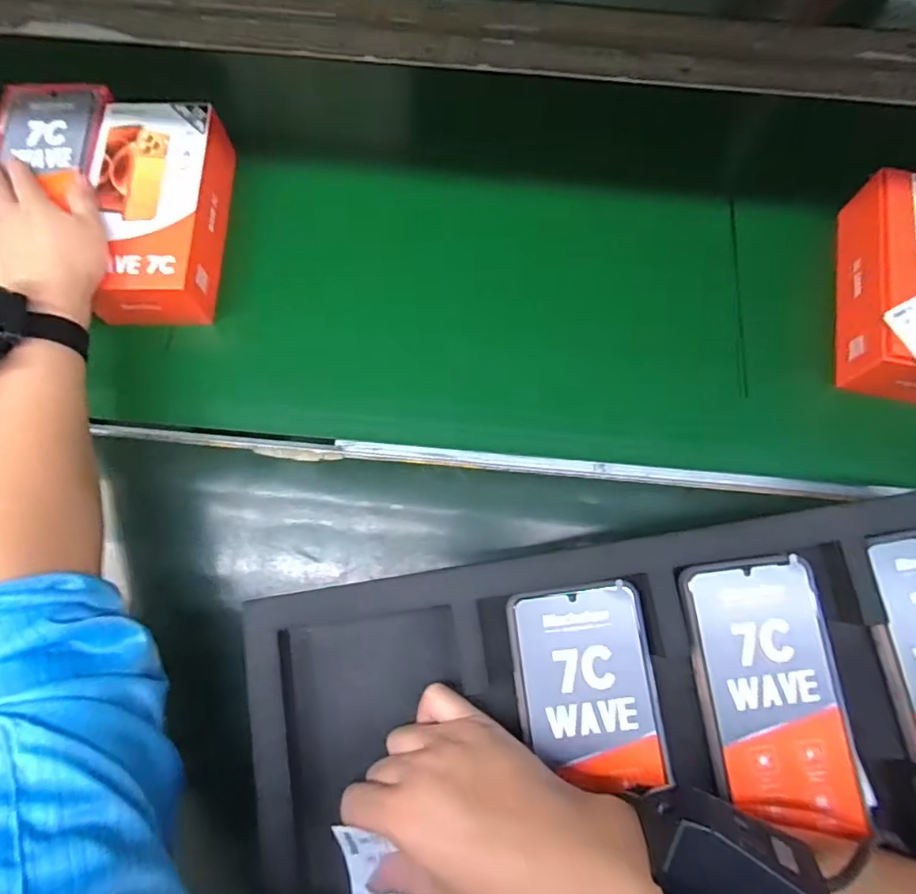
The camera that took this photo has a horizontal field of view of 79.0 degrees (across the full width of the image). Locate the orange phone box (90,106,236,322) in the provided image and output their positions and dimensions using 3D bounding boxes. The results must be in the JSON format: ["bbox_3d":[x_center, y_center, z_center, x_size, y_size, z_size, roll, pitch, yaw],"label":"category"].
[{"bbox_3d":[-0.254,-0.198,0.477,0.095,0.056,0.190,0,72,0],"label":"orange phone box"}]

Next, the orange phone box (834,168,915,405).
[{"bbox_3d":[0.385,-0.125,0.462,0.107,0.060,0.206,12,73,4],"label":"orange phone box"}]

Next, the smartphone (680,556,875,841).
[{"bbox_3d":[0.183,0.140,0.317,0.079,0.014,0.143,-8,72,-2],"label":"smartphone"}]

